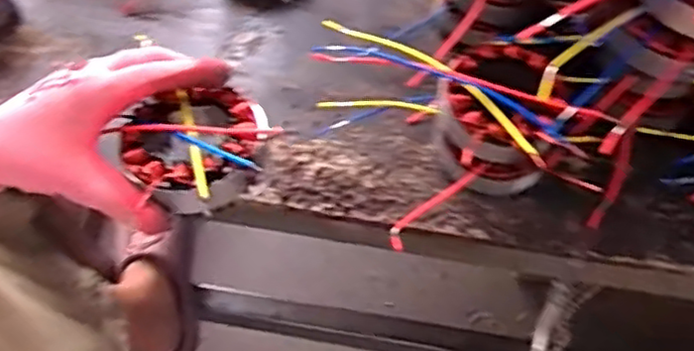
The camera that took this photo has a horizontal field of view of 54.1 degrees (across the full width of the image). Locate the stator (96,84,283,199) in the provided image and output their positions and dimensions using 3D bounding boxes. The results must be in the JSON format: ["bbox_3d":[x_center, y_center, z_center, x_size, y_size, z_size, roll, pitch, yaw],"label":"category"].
[{"bbox_3d":[-0.092,-0.022,0.406,0.087,0.034,0.088,0,64,0],"label":"stator"}]

